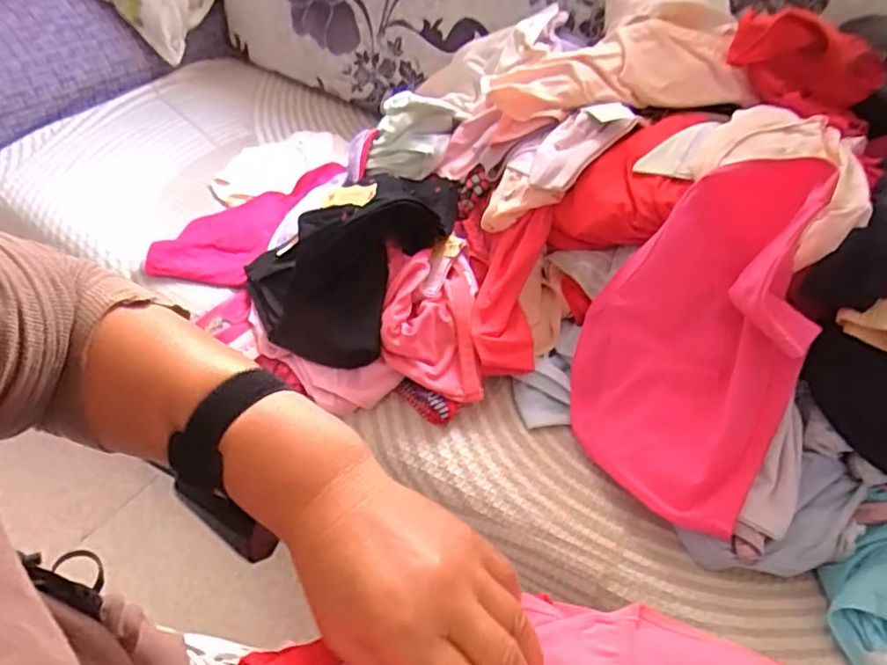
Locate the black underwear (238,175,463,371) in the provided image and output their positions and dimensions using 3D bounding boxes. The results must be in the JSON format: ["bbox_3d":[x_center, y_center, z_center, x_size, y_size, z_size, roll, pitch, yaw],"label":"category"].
[{"bbox_3d":[-0.105,-0.101,0.683,0.196,0.113,0.247,22,47,18],"label":"black underwear"}]

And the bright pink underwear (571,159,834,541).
[{"bbox_3d":[0.202,0.002,0.532,0.180,0.307,0.075,23,17,31],"label":"bright pink underwear"}]

